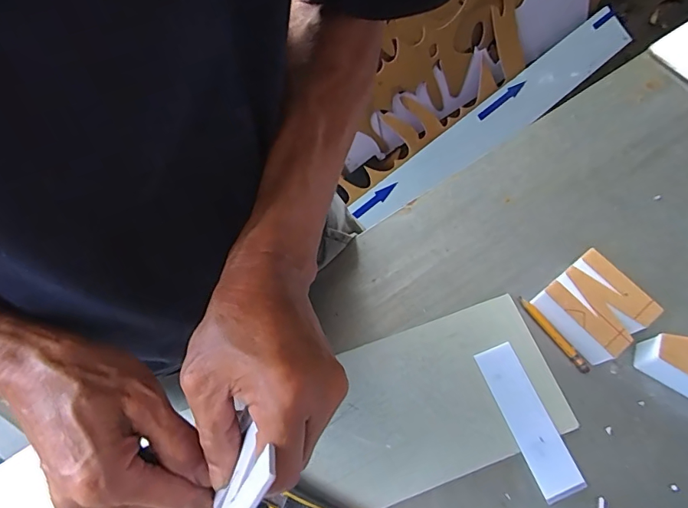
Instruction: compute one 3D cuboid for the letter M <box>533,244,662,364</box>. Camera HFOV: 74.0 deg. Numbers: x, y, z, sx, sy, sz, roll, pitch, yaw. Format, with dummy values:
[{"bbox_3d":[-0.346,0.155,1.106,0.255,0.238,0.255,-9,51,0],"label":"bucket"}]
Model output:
[{"bbox_3d":[0.242,0.052,0.445,0.072,0.044,0.082,-36,71,-14],"label":"letter M"}]

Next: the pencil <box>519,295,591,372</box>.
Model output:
[{"bbox_3d":[0.209,0.079,0.455,0.008,0.005,0.091,-32,70,-13],"label":"pencil"}]

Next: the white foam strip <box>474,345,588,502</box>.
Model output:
[{"bbox_3d":[0.168,0.150,0.419,0.038,0.004,0.135,-20,68,-8],"label":"white foam strip"}]

